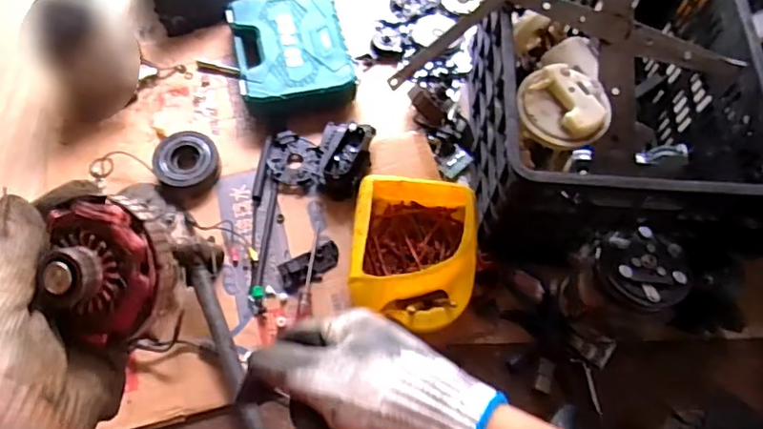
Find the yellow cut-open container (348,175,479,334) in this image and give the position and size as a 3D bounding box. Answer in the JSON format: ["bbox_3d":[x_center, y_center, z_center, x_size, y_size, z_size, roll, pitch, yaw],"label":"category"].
[{"bbox_3d":[0.045,0.059,0.836,0.173,0.083,0.220,6,65,1],"label":"yellow cut-open container"}]

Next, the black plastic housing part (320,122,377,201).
[{"bbox_3d":[-0.061,-0.090,0.922,0.084,0.066,0.125,9,65,2],"label":"black plastic housing part"}]

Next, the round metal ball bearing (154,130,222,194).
[{"bbox_3d":[-0.318,-0.088,0.942,0.095,0.042,0.092,1,65,-1],"label":"round metal ball bearing"}]

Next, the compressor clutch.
[{"bbox_3d":[0.329,0.068,0.712,0.109,0.034,0.100,1,65,-1],"label":"compressor clutch"}]

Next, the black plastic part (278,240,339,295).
[{"bbox_3d":[-0.108,0.081,0.868,0.097,0.013,0.045,-25,68,-13],"label":"black plastic part"}]

